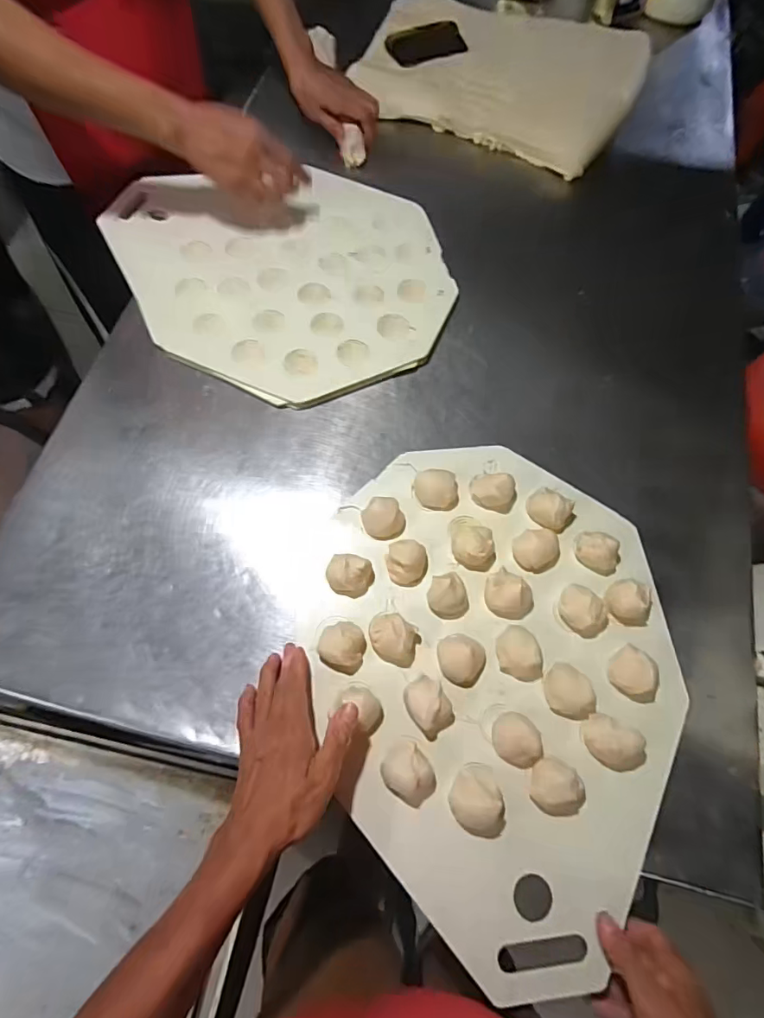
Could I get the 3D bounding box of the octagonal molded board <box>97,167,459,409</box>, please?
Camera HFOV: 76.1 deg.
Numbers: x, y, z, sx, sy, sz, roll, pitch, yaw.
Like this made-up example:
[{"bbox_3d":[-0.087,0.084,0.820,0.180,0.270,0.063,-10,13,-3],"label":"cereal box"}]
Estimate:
[{"bbox_3d":[-0.133,-0.344,0.693,0.414,0.012,0.430,-24,72,-11],"label":"octagonal molded board"}]

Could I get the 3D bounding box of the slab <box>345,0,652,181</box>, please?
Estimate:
[{"bbox_3d":[0.228,-0.819,0.897,0.488,0.049,0.454,19,68,4],"label":"slab"}]

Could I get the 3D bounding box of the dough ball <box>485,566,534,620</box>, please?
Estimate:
[{"bbox_3d":[0.135,0.091,0.516,0.045,0.028,0.053,-32,74,-13],"label":"dough ball"}]

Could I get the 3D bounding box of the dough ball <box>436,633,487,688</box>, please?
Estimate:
[{"bbox_3d":[0.083,0.150,0.492,0.045,0.032,0.052,-26,73,-11],"label":"dough ball"}]

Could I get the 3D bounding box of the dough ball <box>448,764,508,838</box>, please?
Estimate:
[{"bbox_3d":[0.089,0.270,0.447,0.050,0.037,0.060,-20,72,-9],"label":"dough ball"}]

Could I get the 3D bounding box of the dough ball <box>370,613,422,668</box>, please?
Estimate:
[{"bbox_3d":[0.012,0.132,0.498,0.053,0.031,0.045,23,70,6],"label":"dough ball"}]

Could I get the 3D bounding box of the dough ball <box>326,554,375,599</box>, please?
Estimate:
[{"bbox_3d":[-0.034,0.071,0.521,0.048,0.035,0.038,17,70,4],"label":"dough ball"}]

